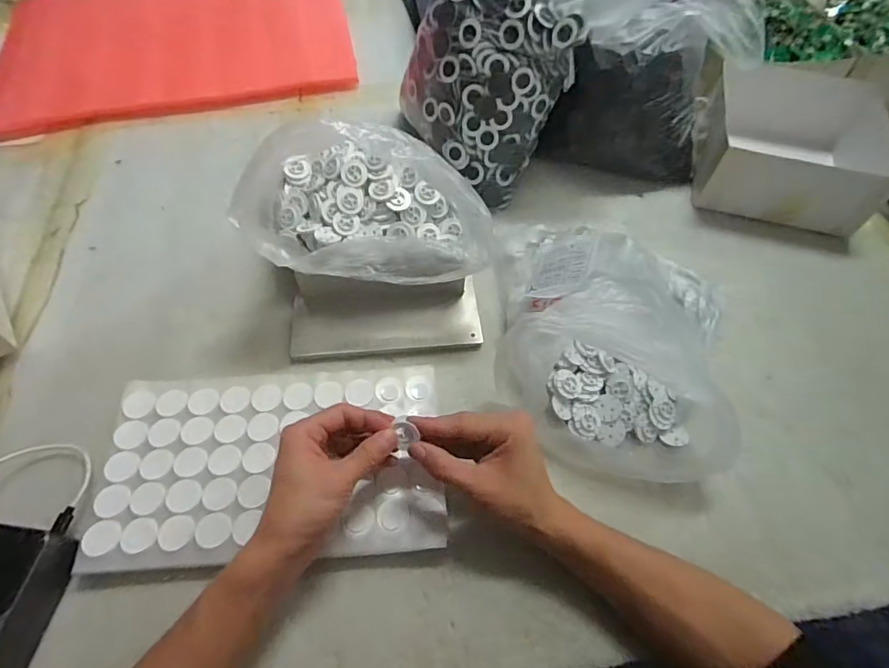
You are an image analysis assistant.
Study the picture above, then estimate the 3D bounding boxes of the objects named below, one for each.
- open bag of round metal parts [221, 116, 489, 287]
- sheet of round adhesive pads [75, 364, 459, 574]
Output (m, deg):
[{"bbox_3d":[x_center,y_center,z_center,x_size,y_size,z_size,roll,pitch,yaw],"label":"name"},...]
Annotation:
[{"bbox_3d":[-0.075,-0.140,0.468,0.216,0.106,0.177,-5,58,-4],"label":"open bag of round metal parts"},{"bbox_3d":[-0.147,0.111,0.434,0.284,0.025,0.168,-2,58,-4],"label":"sheet of round adhesive pads"}]

